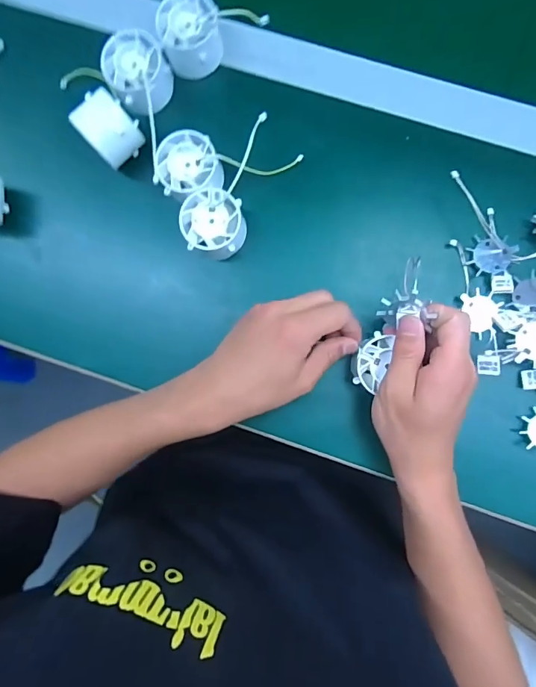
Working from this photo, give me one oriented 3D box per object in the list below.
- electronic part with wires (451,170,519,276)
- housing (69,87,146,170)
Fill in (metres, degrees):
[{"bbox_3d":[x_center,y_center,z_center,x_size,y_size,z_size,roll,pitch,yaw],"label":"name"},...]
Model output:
[{"bbox_3d":[0.177,-0.104,0.355,0.034,0.009,0.094,-22,87,2],"label":"electronic part with wires"},{"bbox_3d":[-0.130,-0.176,0.354,0.044,0.047,0.041,45,91,4],"label":"housing"}]

